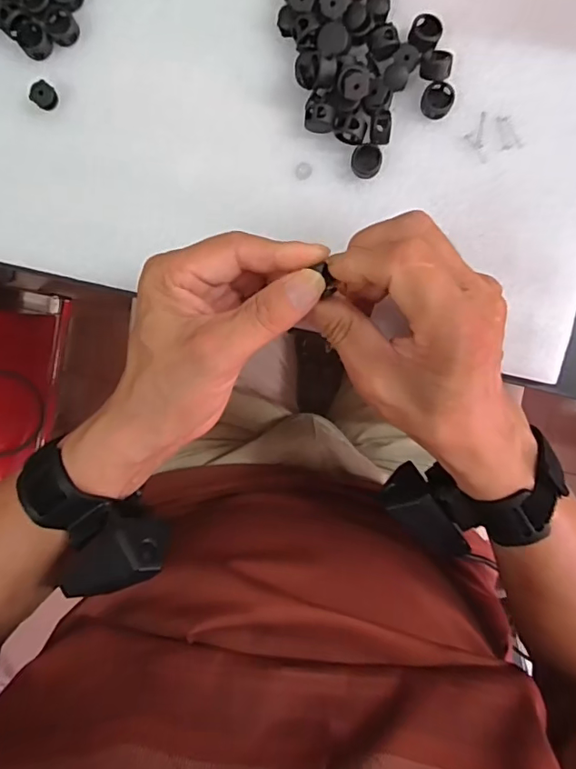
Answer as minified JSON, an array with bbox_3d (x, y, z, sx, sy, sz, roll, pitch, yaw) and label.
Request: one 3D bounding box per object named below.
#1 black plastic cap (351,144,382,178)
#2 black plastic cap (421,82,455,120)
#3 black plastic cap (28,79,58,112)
[{"bbox_3d":[0.044,-0.126,0.291,0.017,0.009,0.017,0,96,3],"label":"black plastic cap"},{"bbox_3d":[0.083,-0.157,0.285,0.017,0.008,0.017,0,96,3],"label":"black plastic cap"},{"bbox_3d":[-0.142,-0.168,0.298,0.014,0.010,0.014,0,96,3],"label":"black plastic cap"}]

